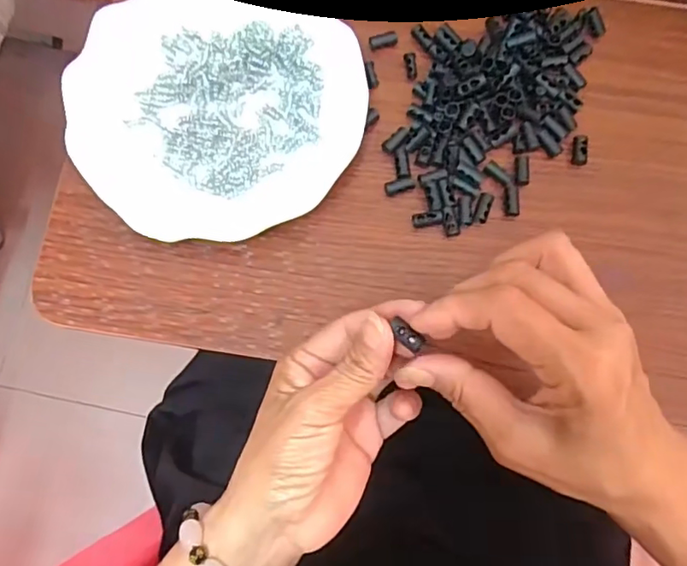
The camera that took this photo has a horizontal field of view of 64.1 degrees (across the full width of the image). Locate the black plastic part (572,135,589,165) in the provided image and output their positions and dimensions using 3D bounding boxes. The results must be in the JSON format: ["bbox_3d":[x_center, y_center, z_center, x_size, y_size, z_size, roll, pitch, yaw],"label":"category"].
[{"bbox_3d":[0.152,-0.086,0.356,0.008,0.011,0.018,4,78,1],"label":"black plastic part"}]

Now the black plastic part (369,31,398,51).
[{"bbox_3d":[0.027,-0.166,0.375,0.019,0.004,0.009,-12,78,-3],"label":"black plastic part"}]

